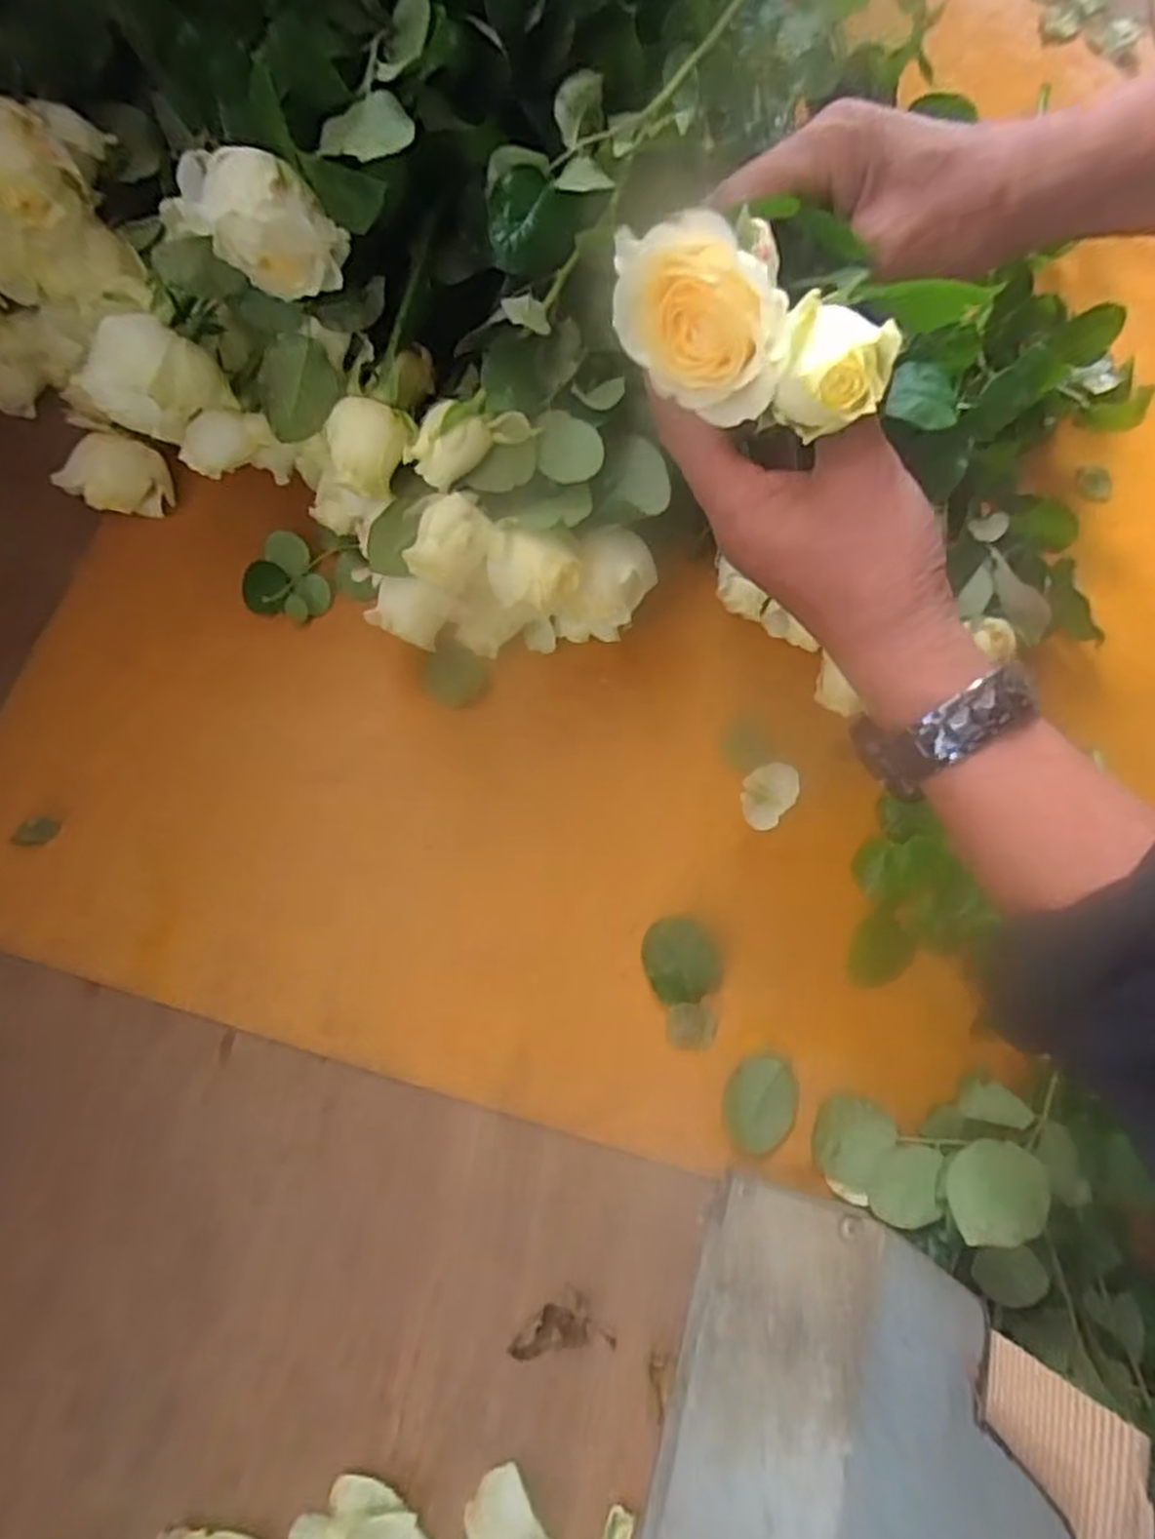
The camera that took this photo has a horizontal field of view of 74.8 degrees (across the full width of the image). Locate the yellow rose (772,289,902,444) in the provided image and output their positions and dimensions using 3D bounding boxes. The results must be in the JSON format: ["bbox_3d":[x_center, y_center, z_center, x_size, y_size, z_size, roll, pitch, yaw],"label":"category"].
[{"bbox_3d":[0.084,-0.133,0.252,0.035,0.034,0.035,18,76,3],"label":"yellow rose"}]

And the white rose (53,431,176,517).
[{"bbox_3d":[-0.283,-0.179,0.462,0.061,0.041,0.036,11,76,1],"label":"white rose"}]

